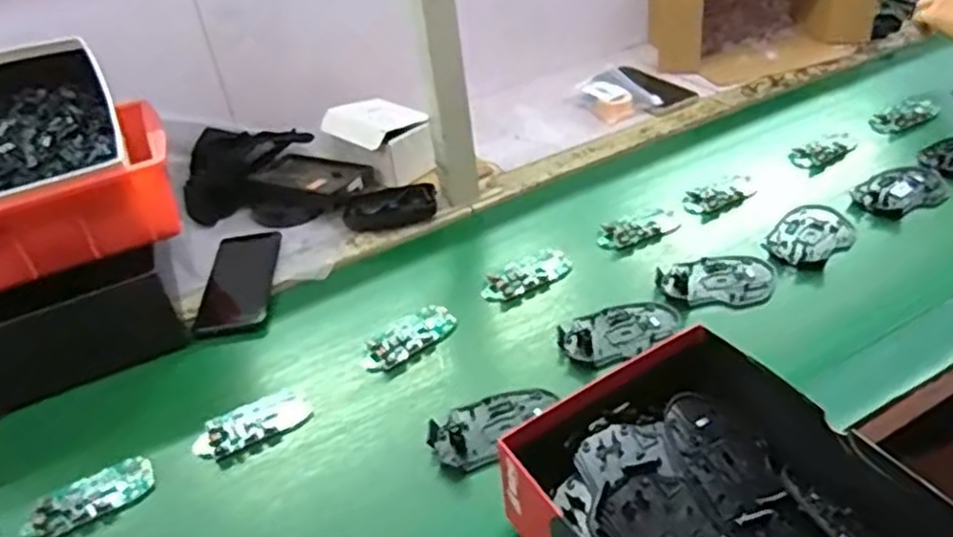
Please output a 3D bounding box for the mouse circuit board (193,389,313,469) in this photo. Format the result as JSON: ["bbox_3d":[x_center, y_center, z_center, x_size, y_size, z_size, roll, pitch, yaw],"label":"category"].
[{"bbox_3d":[-0.197,0.138,0.637,0.098,0.009,0.057,-27,41,-23],"label":"mouse circuit board"}]

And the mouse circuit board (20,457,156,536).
[{"bbox_3d":[-0.314,0.188,0.589,0.097,0.012,0.043,-24,40,-21],"label":"mouse circuit board"}]

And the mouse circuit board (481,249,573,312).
[{"bbox_3d":[0.053,0.009,0.758,0.102,0.008,0.052,-28,41,-25],"label":"mouse circuit board"}]

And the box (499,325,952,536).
[{"bbox_3d":[0.160,0.168,0.464,0.209,0.090,0.242,-27,41,-24],"label":"box"}]

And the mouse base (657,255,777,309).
[{"bbox_3d":[0.244,0.012,0.731,0.113,0.008,0.082,-3,37,7],"label":"mouse base"}]

